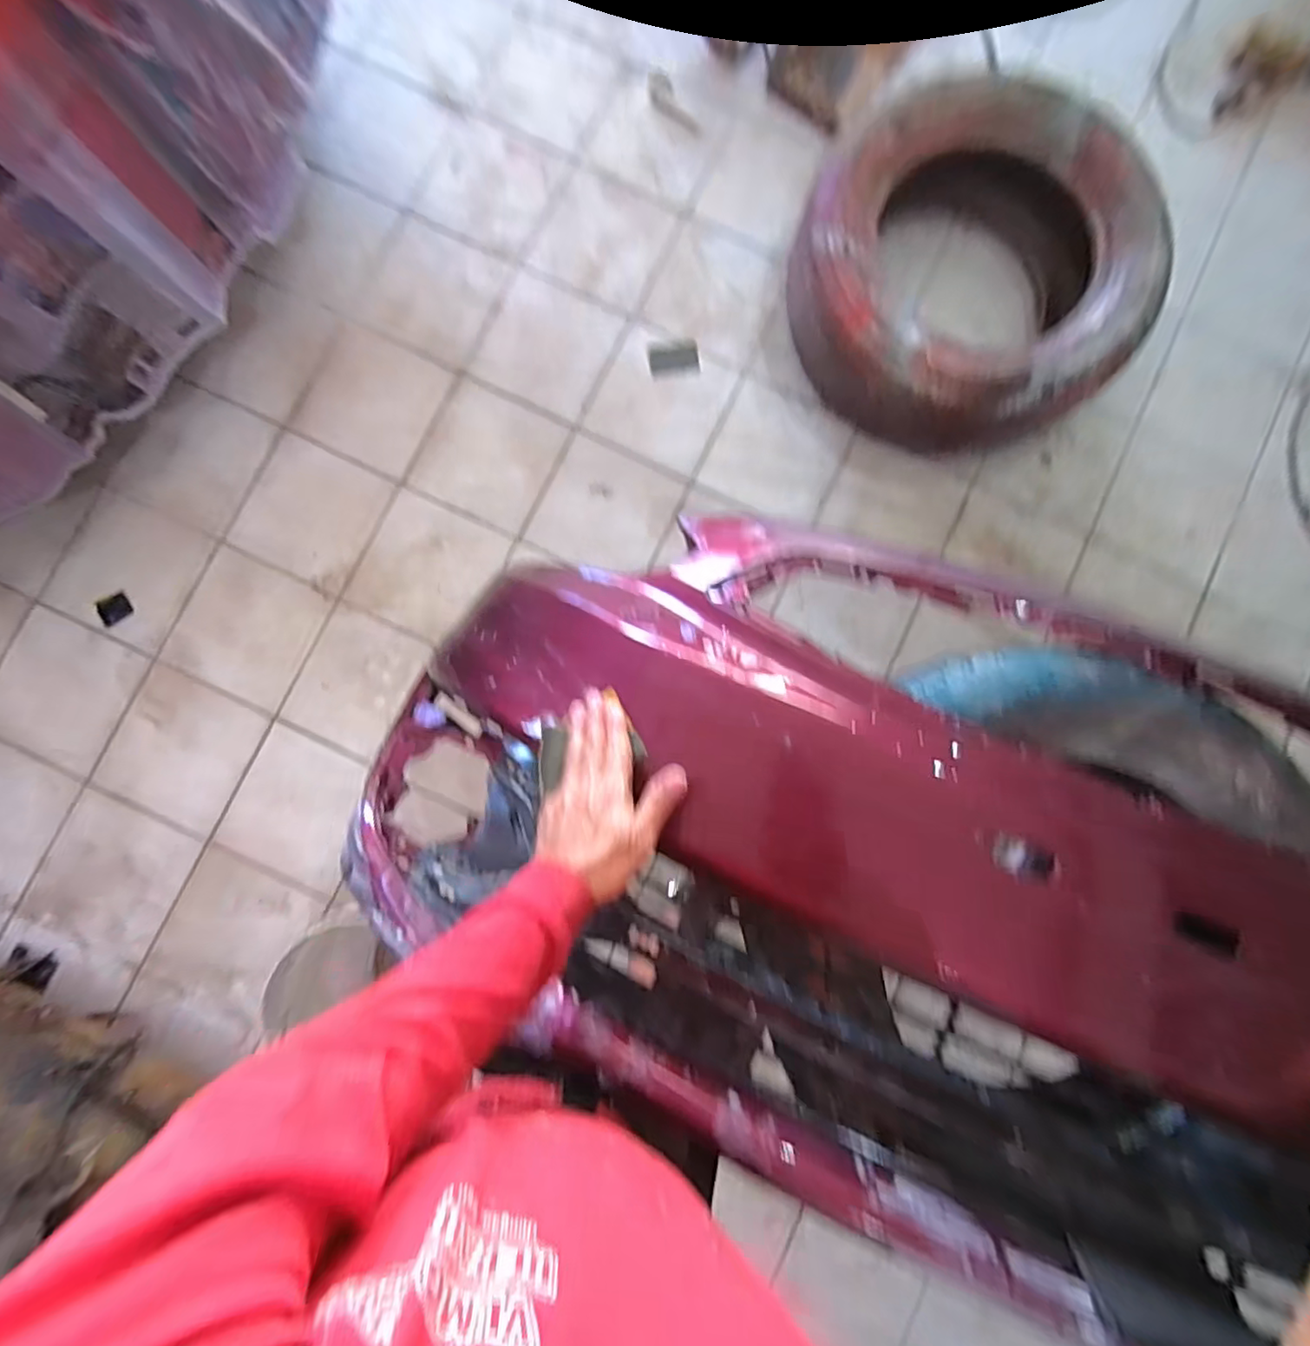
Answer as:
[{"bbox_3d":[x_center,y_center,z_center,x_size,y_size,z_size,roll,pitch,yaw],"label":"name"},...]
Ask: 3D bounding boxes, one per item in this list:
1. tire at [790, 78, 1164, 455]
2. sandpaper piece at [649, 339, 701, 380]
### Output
[{"bbox_3d":[0.644,-0.822,1.256,0.669,0.241,0.705,-37,87,-4],"label":"tire"},{"bbox_3d":[0.047,-0.740,1.405,0.114,0.014,0.080,-8,86,-2],"label":"sandpaper piece"}]

